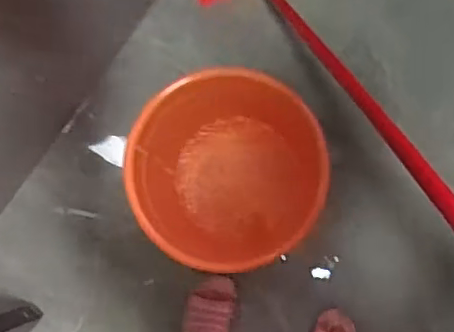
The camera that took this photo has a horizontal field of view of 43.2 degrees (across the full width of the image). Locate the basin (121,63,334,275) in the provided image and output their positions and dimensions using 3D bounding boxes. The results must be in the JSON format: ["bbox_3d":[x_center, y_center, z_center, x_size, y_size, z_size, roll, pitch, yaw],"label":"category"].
[{"bbox_3d":[-0.001,0.010,1.054,0.295,0.280,0.321,-1,85,7],"label":"basin"}]

